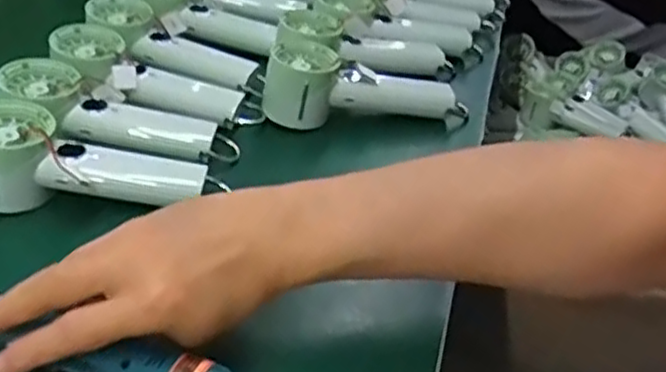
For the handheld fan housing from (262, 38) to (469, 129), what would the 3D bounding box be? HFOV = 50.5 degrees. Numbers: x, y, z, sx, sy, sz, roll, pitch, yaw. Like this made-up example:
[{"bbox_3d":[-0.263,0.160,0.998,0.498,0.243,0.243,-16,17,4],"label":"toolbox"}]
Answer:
[{"bbox_3d":[0.034,-0.089,0.649,0.192,0.057,0.077,0,37,-6],"label":"handheld fan housing"}]

